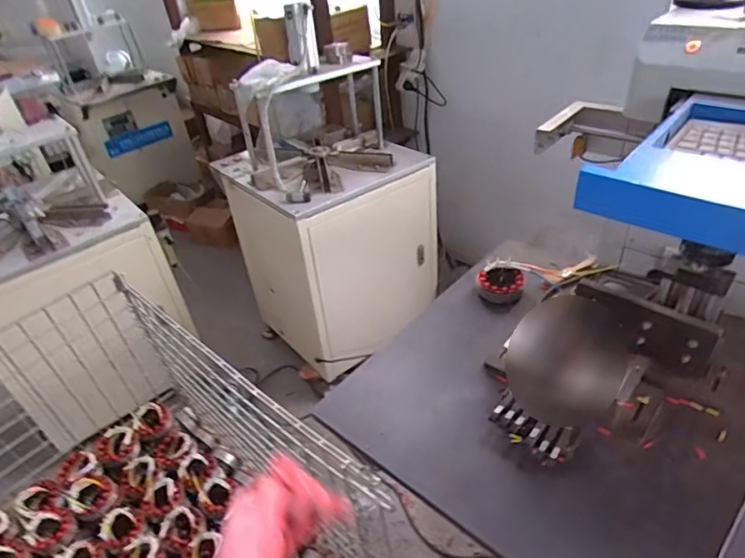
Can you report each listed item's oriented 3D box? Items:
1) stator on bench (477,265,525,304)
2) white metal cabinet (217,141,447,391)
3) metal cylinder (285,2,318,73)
[{"bbox_3d":[0.245,0.008,0.944,0.085,0.033,0.090,5,39,16],"label":"stator on bench"},{"bbox_3d":[-0.125,-0.128,1.833,0.578,0.640,0.483,-28,42,-25],"label":"white metal cabinet"},{"bbox_3d":[-0.207,-0.702,1.440,0.085,0.175,0.093,-10,37,-4],"label":"metal cylinder"}]

